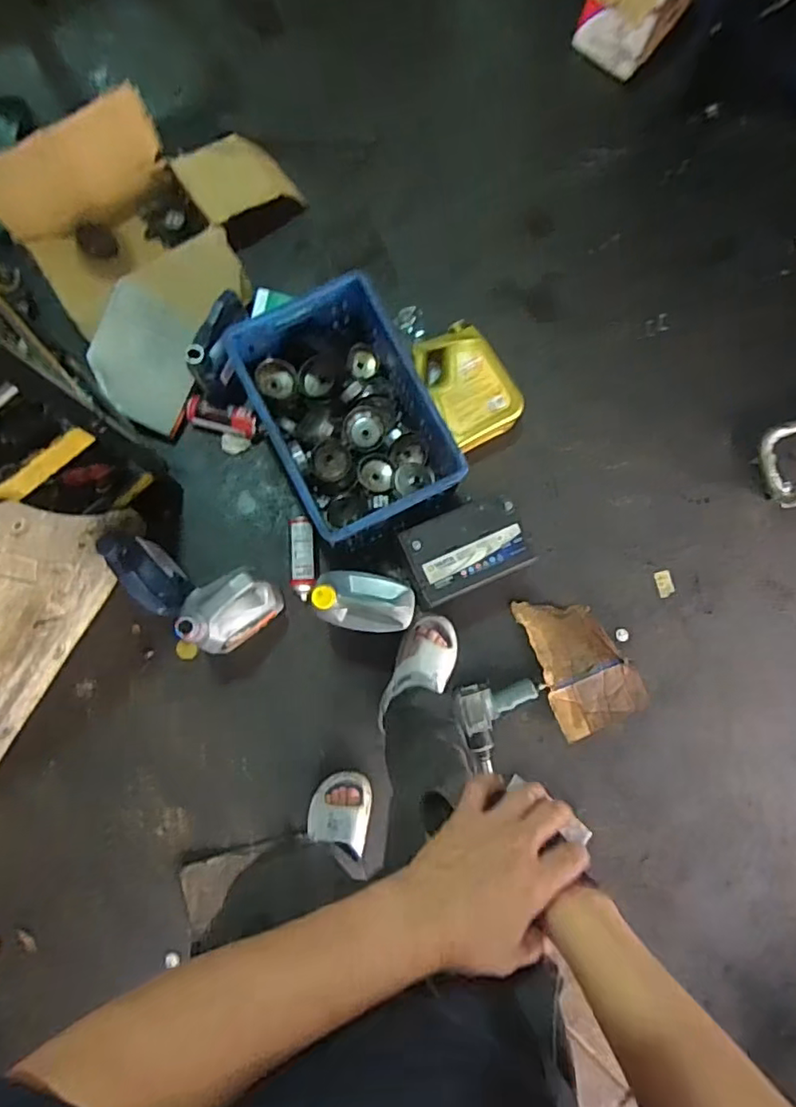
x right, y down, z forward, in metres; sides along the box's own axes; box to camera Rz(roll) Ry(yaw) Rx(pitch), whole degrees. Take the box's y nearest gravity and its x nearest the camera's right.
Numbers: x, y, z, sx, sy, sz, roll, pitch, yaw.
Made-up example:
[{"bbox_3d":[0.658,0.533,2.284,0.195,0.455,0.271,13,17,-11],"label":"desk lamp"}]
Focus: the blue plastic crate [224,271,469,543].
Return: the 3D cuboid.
[{"bbox_3d":[-0.120,-0.300,1.256,0.317,0.207,0.505,-27,85,-5],"label":"blue plastic crate"}]

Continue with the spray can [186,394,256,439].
[{"bbox_3d":[-0.407,-0.317,1.355,0.160,0.058,0.063,14,83,-3],"label":"spray can"}]

